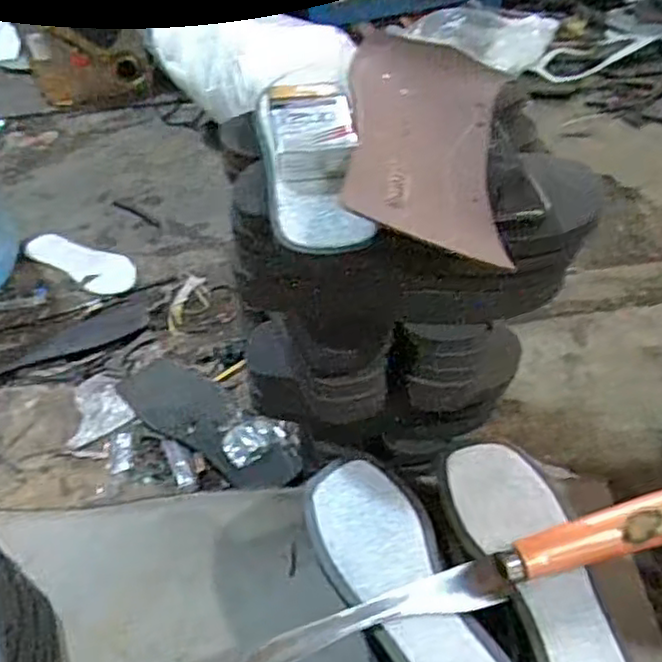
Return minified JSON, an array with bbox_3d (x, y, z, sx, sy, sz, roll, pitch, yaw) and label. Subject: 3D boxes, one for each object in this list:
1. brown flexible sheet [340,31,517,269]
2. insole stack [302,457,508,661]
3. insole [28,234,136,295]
[{"bbox_3d":[0.069,-0.148,0.505,0.120,0.009,0.261,18,47,-4],"label":"brown flexible sheet"},{"bbox_3d":[0.057,0.249,0.557,0.100,0.162,0.246,-18,48,-10],"label":"insole stack"},{"bbox_3d":[-0.402,-0.116,1.121,0.213,0.012,0.080,26,55,27],"label":"insole"}]

